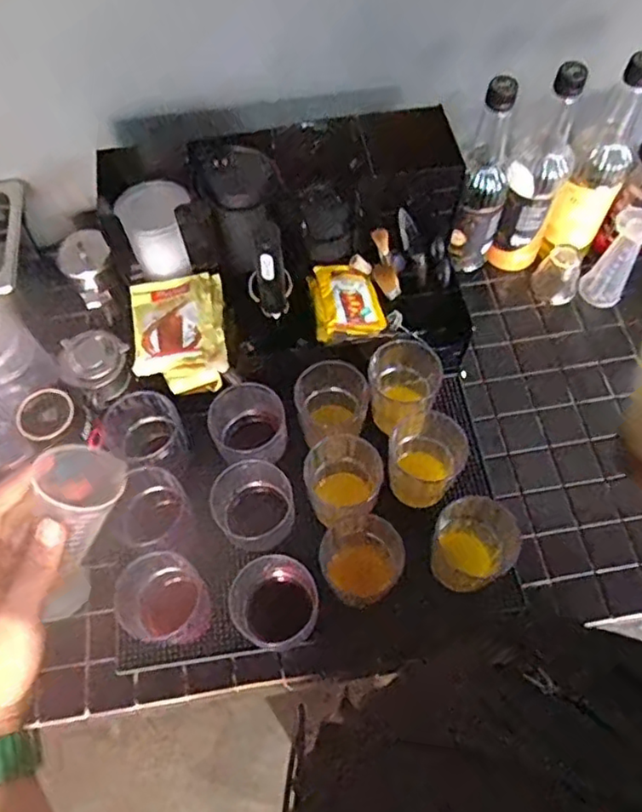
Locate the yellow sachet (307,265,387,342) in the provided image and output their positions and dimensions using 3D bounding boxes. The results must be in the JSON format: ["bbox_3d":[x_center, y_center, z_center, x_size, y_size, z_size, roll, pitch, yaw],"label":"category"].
[{"bbox_3d":[0.028,-0.123,0.722,0.075,0.020,0.103,-12,64,-5],"label":"yellow sachet"}]

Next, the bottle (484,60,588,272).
[{"bbox_3d":[0.267,-0.281,0.767,0.071,0.289,0.082,19,65,11],"label":"bottle"}]

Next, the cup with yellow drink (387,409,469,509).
[{"bbox_3d":[0.114,0.062,0.682,0.078,0.102,0.078,-1,63,1],"label":"cup with yellow drink"}]

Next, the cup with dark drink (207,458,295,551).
[{"bbox_3d":[-0.073,0.104,0.666,0.083,0.065,0.093,-39,69,-17],"label":"cup with dark drink"}]

